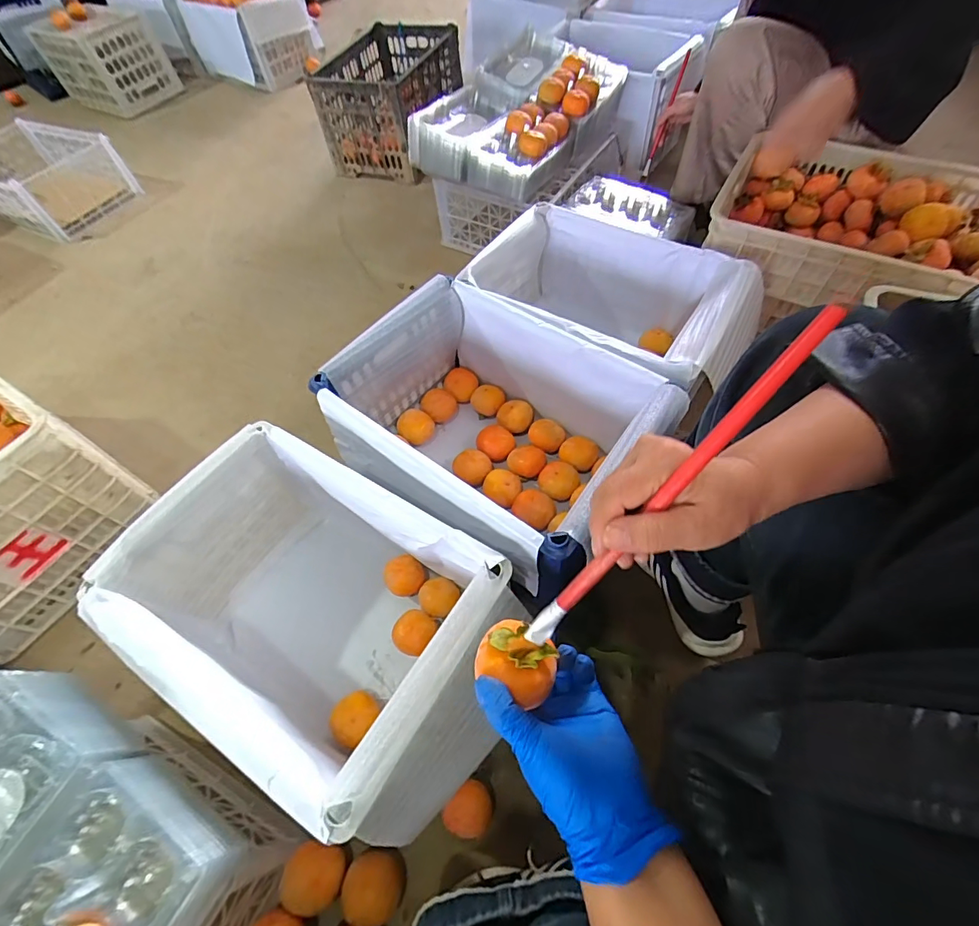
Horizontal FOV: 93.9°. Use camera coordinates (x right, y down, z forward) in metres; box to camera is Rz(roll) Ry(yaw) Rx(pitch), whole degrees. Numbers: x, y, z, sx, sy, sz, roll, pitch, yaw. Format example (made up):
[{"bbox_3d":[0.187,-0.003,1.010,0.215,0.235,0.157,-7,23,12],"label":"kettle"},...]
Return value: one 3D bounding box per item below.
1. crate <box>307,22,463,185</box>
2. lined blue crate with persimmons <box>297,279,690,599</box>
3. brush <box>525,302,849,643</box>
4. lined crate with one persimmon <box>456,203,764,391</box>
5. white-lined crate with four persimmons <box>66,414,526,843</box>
[{"bbox_3d":[-0.300,-1.156,1.466,0.332,0.271,0.505,19,62,16],"label":"crate"},{"bbox_3d":[0.006,-0.040,0.724,0.432,0.244,0.316,33,66,22],"label":"lined blue crate with persimmons"},{"bbox_3d":[0.095,0.025,0.263,0.012,0.011,0.252,47,116,27],"label":"brush"},{"bbox_3d":[0.211,-0.267,0.852,0.440,0.216,0.310,34,66,22],"label":"lined crate with one persimmon"},{"bbox_3d":[-0.192,0.202,0.590,0.471,0.215,0.301,27,64,19],"label":"white-lined crate with four persimmons"}]

